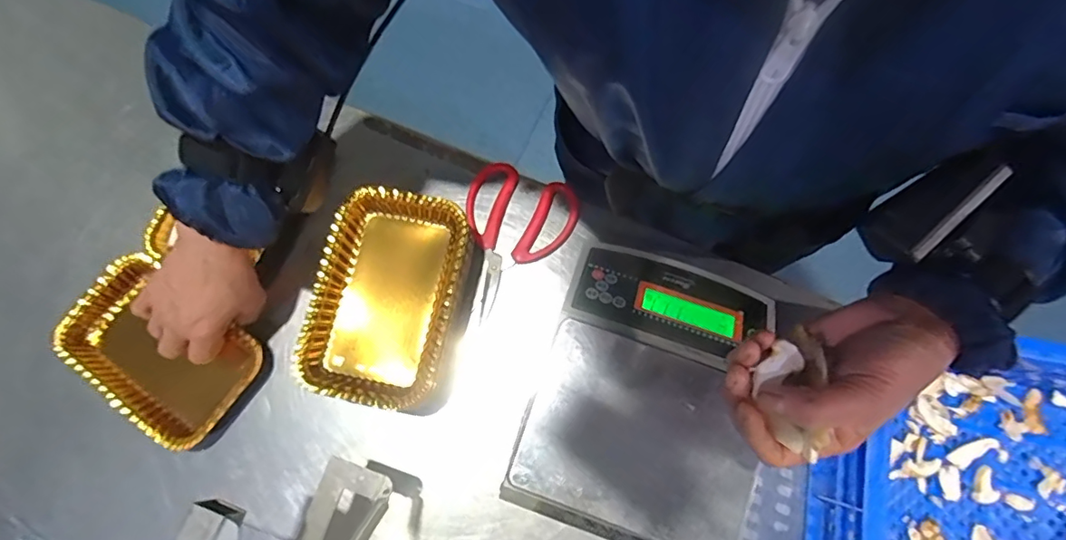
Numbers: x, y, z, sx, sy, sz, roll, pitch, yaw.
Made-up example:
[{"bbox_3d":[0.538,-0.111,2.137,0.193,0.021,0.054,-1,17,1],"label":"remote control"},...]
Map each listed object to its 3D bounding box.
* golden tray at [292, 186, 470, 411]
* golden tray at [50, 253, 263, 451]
[{"bbox_3d":[-0.135,0.025,0.488,0.129,0.041,0.193,10,73,3],"label":"golden tray"},{"bbox_3d":[-0.364,0.079,0.513,0.191,0.029,0.116,33,76,9],"label":"golden tray"}]

